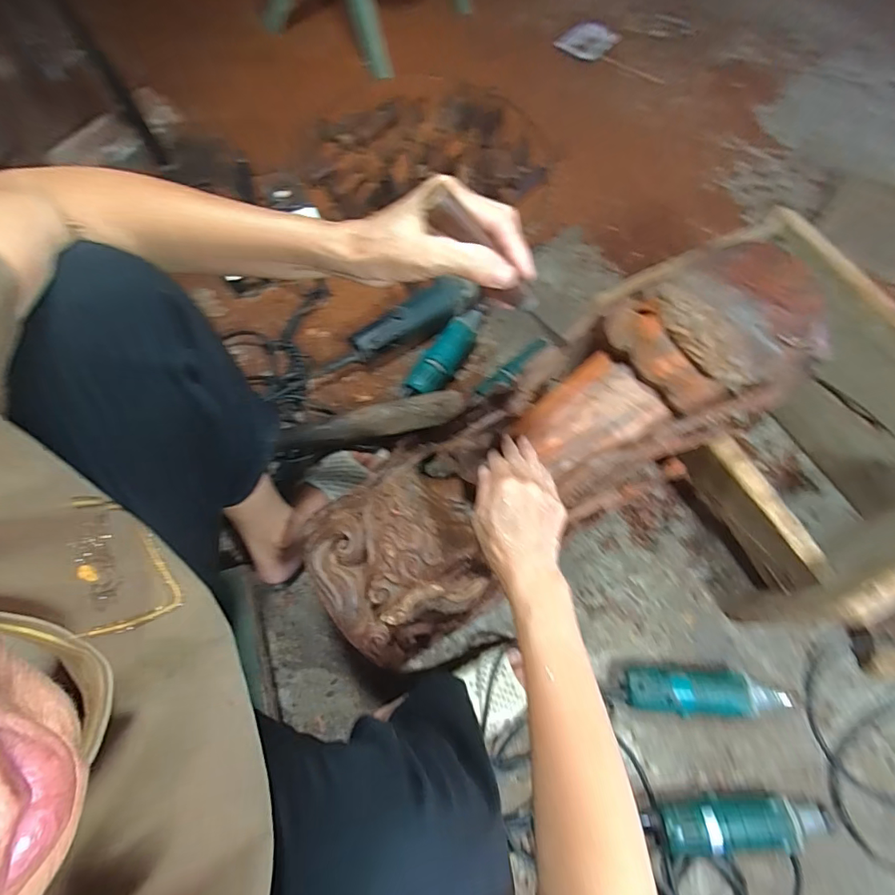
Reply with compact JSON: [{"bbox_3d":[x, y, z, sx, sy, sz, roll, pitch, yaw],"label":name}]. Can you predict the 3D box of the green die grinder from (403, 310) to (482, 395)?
[{"bbox_3d":[0.004,-0.159,0.776,0.054,0.058,0.198,32,75,11],"label":"green die grinder"}]

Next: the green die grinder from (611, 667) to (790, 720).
[{"bbox_3d":[0.329,0.313,0.596,0.201,0.051,0.053,2,70,1],"label":"green die grinder"}]

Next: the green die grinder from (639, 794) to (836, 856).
[{"bbox_3d":[0.343,0.438,0.547,0.211,0.048,0.053,-4,70,-1],"label":"green die grinder"}]

